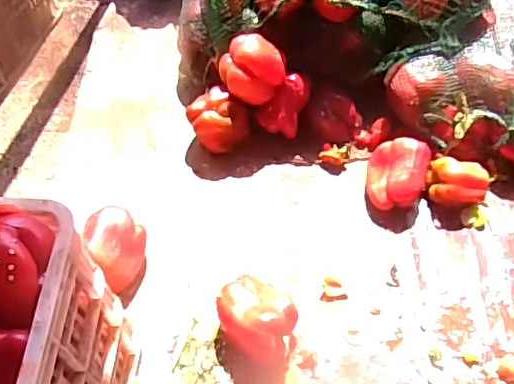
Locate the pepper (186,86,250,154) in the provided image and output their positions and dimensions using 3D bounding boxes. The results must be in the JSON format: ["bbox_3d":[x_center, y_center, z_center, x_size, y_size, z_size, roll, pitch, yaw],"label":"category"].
[{"bbox_3d":[-0.064,-0.116,0.988,0.094,0.094,0.092,-1,52,1],"label":"pepper"}]

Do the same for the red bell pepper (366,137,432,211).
[{"bbox_3d":[0.228,-0.023,0.913,0.096,0.088,0.106,14,53,12],"label":"red bell pepper"}]

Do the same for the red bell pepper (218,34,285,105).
[{"bbox_3d":[-0.012,-0.214,0.952,0.102,0.078,0.101,-35,58,-23],"label":"red bell pepper"}]

